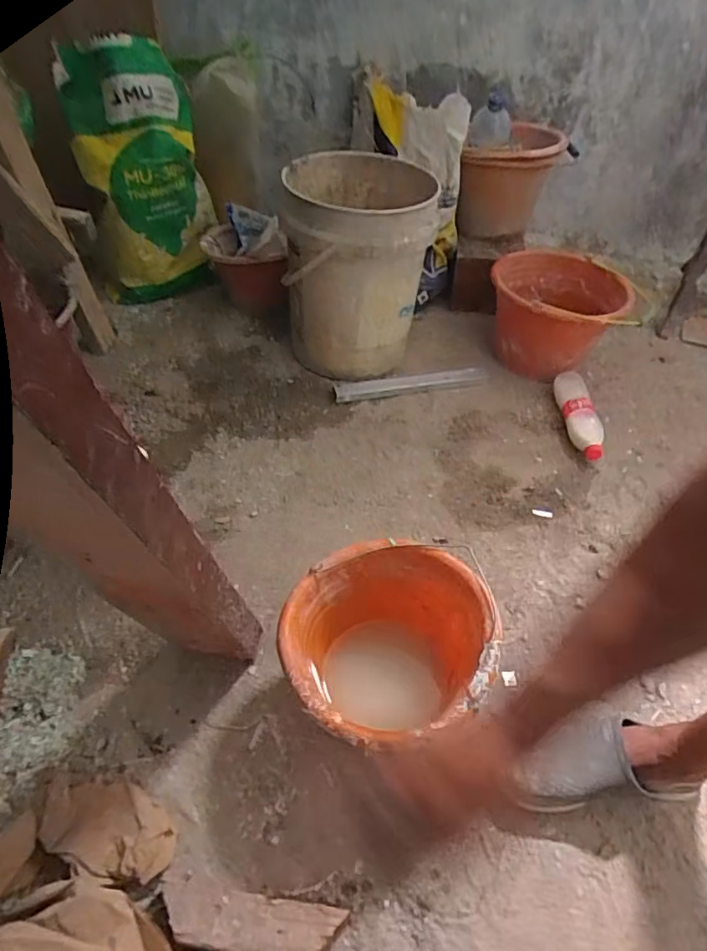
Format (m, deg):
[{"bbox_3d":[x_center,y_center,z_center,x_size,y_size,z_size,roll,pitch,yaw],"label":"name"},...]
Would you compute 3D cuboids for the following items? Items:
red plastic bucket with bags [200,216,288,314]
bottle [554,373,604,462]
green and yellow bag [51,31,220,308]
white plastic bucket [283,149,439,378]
[{"bbox_3d":[-0.257,-0.503,1.400,0.190,0.177,0.226,0,45,-5],"label":"red plastic bucket with bags"},{"bbox_3d":[0.454,-0.121,1.164,0.058,0.065,0.220,3,46,-1],"label":"bottle"},{"bbox_3d":[-0.475,-0.664,1.305,0.275,0.515,0.092,-24,52,-24],"label":"green and yellow bag"},{"bbox_3d":[0.012,-0.417,1.202,0.287,0.371,0.310,2,46,-2],"label":"white plastic bucket"}]

